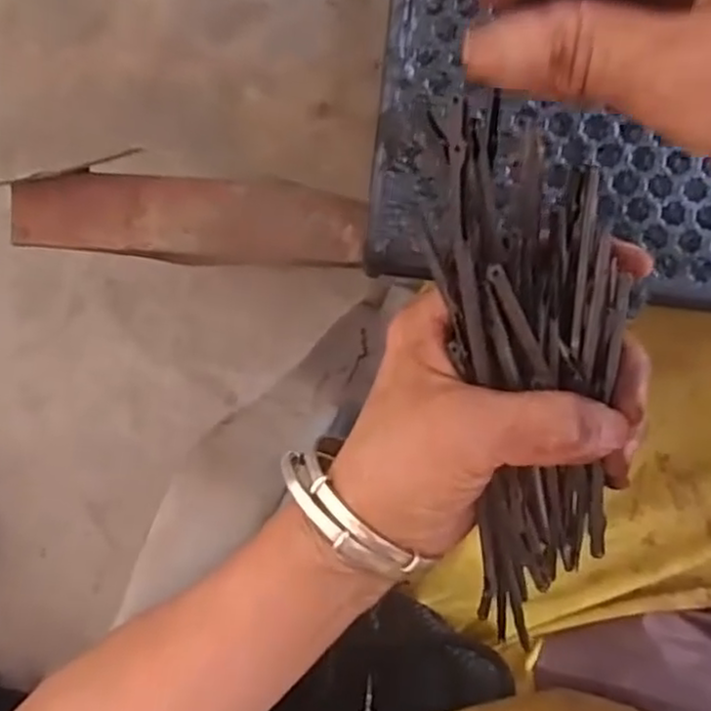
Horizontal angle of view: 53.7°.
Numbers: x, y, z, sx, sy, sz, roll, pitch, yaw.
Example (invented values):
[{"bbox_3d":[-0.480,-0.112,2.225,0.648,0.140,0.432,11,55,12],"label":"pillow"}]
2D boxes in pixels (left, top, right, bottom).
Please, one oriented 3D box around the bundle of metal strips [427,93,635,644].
[{"bbox_3d":[0.057,0.017,0.222,0.054,0.025,0.179,-5,111,5],"label":"bundle of metal strips"}]

